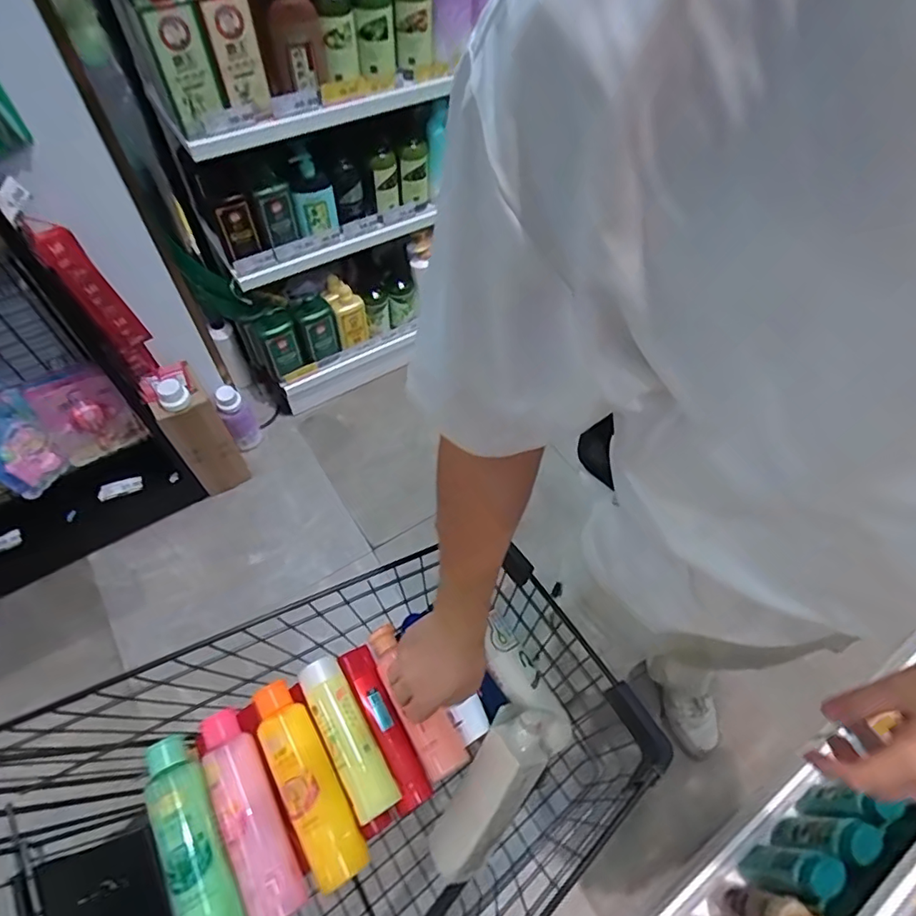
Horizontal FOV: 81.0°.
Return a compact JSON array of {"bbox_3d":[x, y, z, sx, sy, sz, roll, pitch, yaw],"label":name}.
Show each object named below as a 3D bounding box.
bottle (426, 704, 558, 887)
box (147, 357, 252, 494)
[{"bbox_3d":[0.042,0.403,0.655,0.075,0.051,0.220,31,94,17],"label":"bottle"},{"bbox_3d":[-0.639,-0.046,1.338,0.120,0.353,0.086,-34,65,-22],"label":"box"}]

